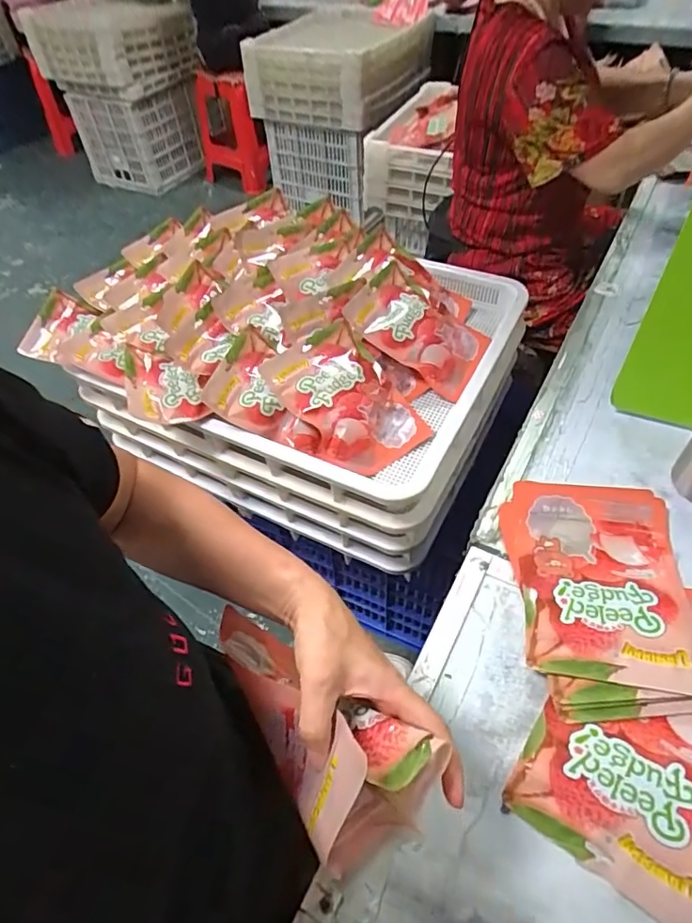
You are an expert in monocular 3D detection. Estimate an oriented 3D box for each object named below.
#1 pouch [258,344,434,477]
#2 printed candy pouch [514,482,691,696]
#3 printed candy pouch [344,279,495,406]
[{"bbox_3d":[0.000,-0.086,0.741,0.147,0.029,0.217,-36,81,-20],"label":"pouch"},{"bbox_3d":[0.268,0.118,0.549,0.161,0.020,0.223,4,51,8],"label":"printed candy pouch"},{"bbox_3d":[0.110,-0.202,0.809,0.211,0.027,0.139,33,66,0],"label":"printed candy pouch"}]

